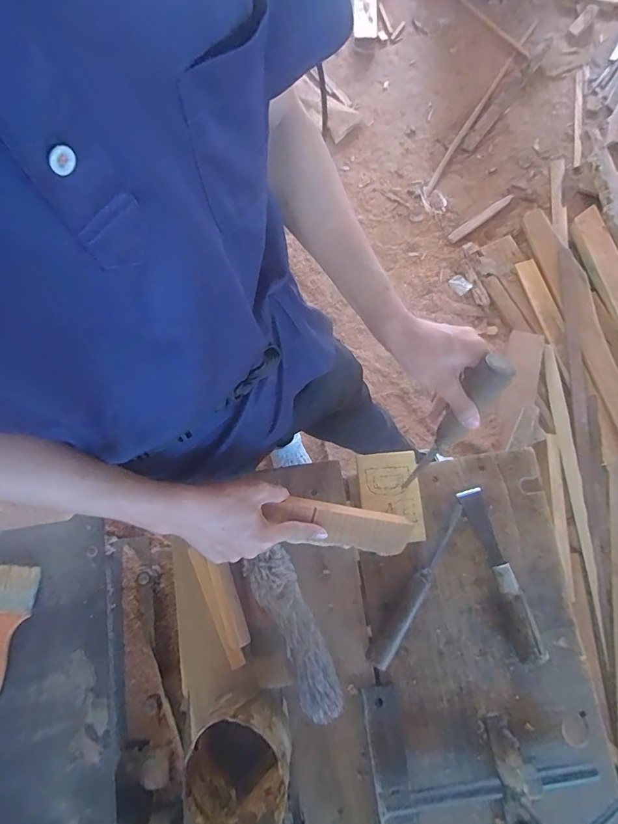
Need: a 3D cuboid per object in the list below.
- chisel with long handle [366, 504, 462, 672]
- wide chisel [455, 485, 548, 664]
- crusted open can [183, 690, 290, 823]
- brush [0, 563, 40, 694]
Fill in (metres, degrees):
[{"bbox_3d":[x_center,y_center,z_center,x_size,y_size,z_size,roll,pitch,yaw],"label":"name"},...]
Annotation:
[{"bbox_3d":[0.155,0.239,0.600,0.031,0.024,0.240,34,81,10],"label":"chisel with long handle"},{"bbox_3d":[0.263,0.218,0.598,0.034,0.031,0.227,-16,76,-1],"label":"wide chisel"},{"bbox_3d":[-0.078,0.415,0.526,0.113,0.117,0.124,23,79,8],"label":"crusted open can"},{"bbox_3d":[-0.459,0.327,0.649,0.069,0.008,0.189,7,76,3],"label":"brush"}]

